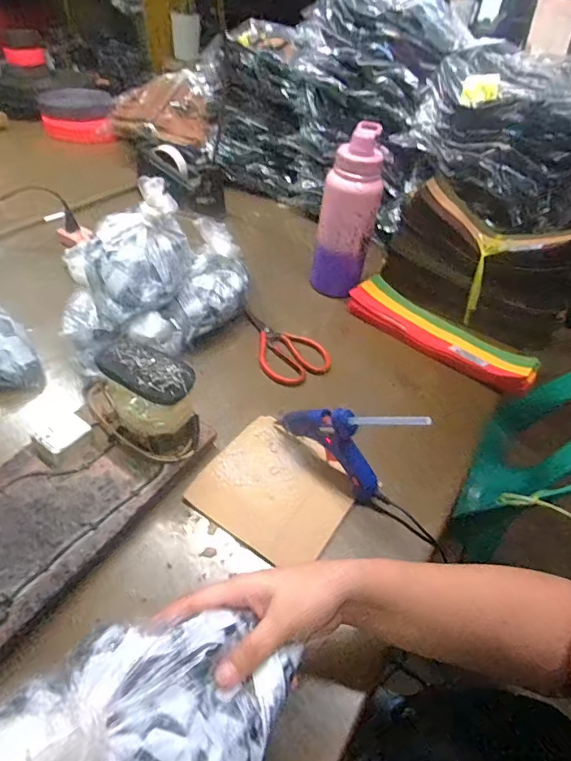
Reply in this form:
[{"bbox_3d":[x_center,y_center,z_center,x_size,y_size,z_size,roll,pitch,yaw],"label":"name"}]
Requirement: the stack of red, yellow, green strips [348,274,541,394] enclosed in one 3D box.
[{"bbox_3d":[0.243,-0.075,0.720,0.303,0.028,0.080,35,50,25],"label":"stack of red, yellow, green strips"}]

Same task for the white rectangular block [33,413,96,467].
[{"bbox_3d":[-0.237,0.060,0.481,0.044,0.024,0.051,33,50,24],"label":"white rectangular block"}]

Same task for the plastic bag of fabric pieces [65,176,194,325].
[{"bbox_3d":[-0.197,-0.185,0.618,0.171,0.112,0.133,-25,53,-29],"label":"plastic bag of fabric pieces"}]

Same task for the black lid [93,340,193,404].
[{"bbox_3d":[-0.143,-0.011,0.456,0.103,0.014,0.059,26,47,17],"label":"black lid"}]

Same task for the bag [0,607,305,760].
[{"bbox_3d":[-0.081,0.189,0.252,0.165,0.077,0.118,-26,53,-30],"label":"bag"}]

